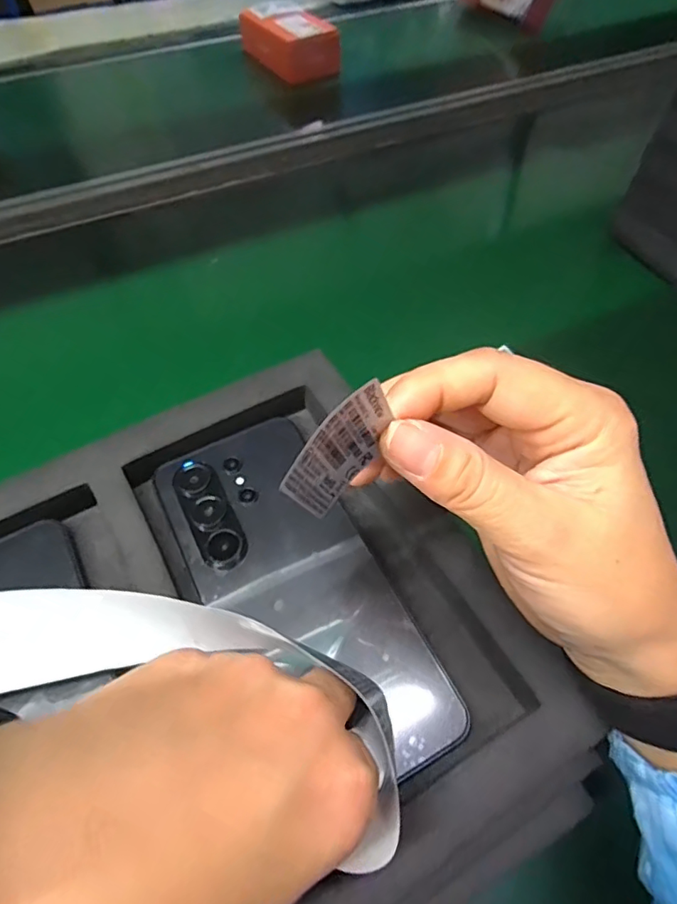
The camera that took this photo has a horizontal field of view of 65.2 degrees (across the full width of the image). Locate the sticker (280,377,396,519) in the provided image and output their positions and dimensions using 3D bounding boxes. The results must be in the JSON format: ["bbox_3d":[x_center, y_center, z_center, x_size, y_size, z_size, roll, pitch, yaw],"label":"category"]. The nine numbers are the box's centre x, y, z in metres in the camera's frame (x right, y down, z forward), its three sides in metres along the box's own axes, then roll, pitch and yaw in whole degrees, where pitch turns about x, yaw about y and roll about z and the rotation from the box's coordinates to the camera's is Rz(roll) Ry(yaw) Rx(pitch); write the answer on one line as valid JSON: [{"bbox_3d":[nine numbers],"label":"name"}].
[{"bbox_3d":[0.001,0.001,0.142,0.004,0.038,0.034,40,86,23],"label":"sticker"}]

